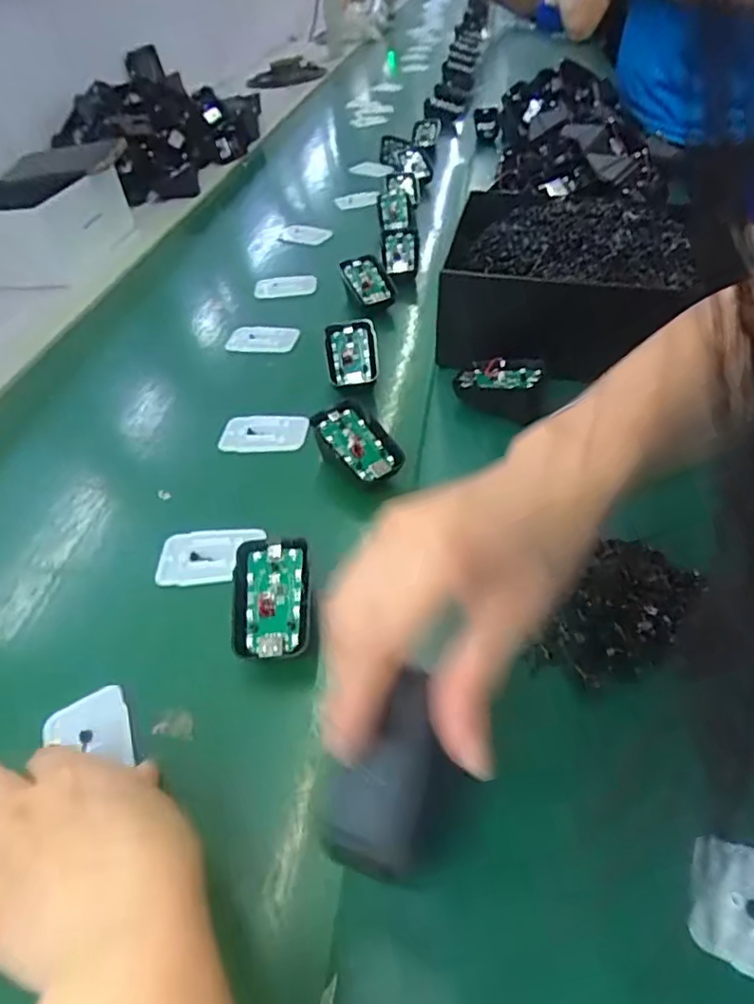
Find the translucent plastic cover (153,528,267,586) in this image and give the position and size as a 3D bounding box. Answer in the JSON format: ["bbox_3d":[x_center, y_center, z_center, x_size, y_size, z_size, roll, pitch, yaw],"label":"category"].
[{"bbox_3d":[-0.111,0.035,0.399,0.066,0.007,0.042,-6,45,-1],"label":"translucent plastic cover"}]

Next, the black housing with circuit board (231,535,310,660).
[{"bbox_3d":[-0.060,0.054,0.340,0.043,0.011,0.068,-7,62,2],"label":"black housing with circuit board"}]

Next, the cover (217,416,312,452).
[{"bbox_3d":[-0.092,-0.058,0.492,0.071,0.009,0.041,-1,45,4],"label":"cover"}]

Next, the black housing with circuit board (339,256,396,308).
[{"bbox_3d":[-0.008,-0.231,0.625,0.044,0.009,0.065,-16,66,-16],"label":"black housing with circuit board"}]

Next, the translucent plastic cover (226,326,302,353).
[{"bbox_3d":[-0.116,-0.164,0.603,0.072,0.010,0.040,2,56,8],"label":"translucent plastic cover"}]

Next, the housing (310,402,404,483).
[{"bbox_3d":[-0.016,-0.044,0.434,0.039,0.010,0.069,-33,71,-18],"label":"housing"}]

